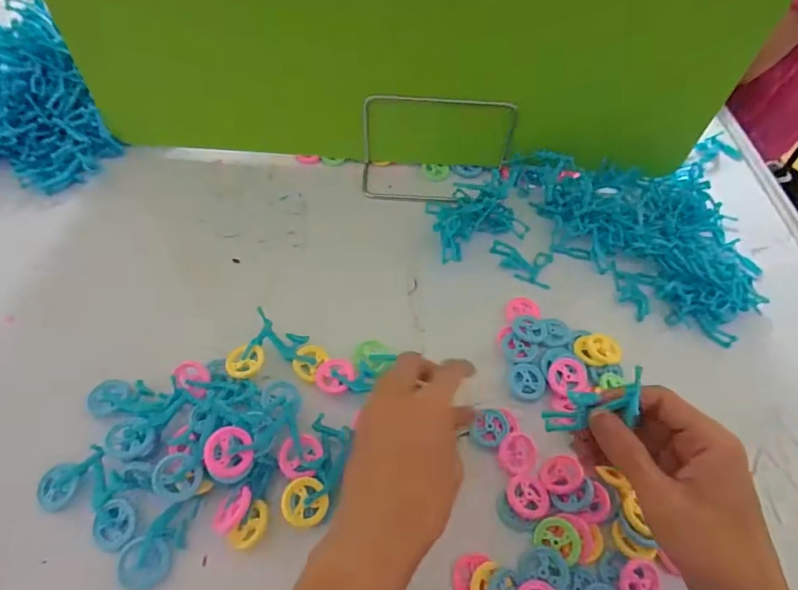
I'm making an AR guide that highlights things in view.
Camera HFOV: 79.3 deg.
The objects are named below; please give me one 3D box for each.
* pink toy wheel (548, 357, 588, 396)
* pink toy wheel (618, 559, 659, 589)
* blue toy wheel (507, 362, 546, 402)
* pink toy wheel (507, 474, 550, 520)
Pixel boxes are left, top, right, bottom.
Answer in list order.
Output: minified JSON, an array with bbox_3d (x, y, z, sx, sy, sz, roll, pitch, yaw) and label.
[{"bbox_3d":[0.133,0.065,0.383,0.030,0.009,0.029,2,55,-3],"label":"pink toy wheel"},{"bbox_3d":[0.152,0.182,0.304,0.030,0.006,0.025,-32,63,-24],"label":"pink toy wheel"},{"bbox_3d":[0.102,0.069,0.384,0.028,0.005,0.031,1,55,-4],"label":"blue toy wheel"},{"bbox_3d":[0.089,0.139,0.333,0.028,0.004,0.029,2,55,-3],"label":"pink toy wheel"}]

